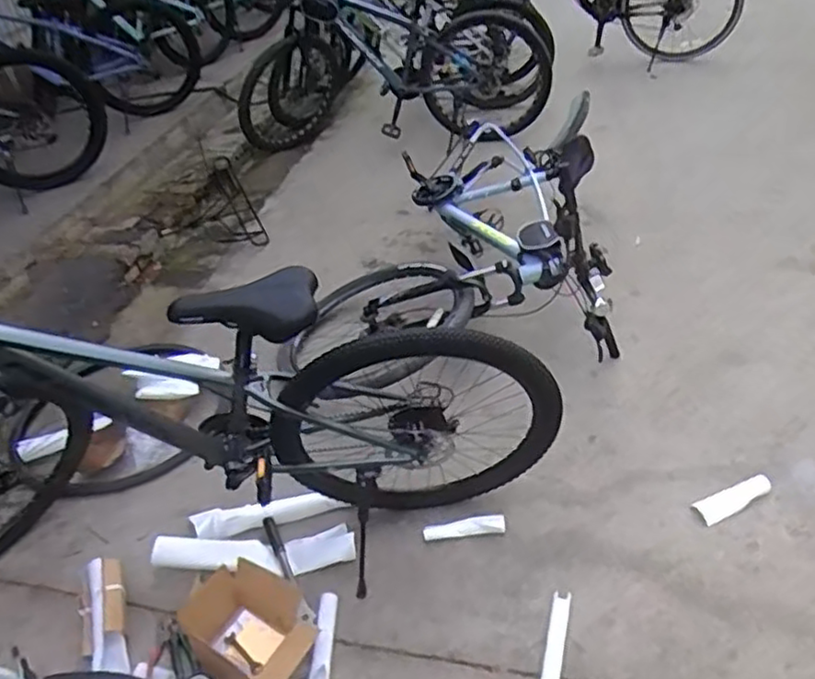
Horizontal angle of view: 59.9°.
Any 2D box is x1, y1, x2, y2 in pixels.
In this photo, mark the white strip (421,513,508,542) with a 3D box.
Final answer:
[{"bbox_3d":[0.145,0.477,1.806,0.209,0.017,0.056,-7,37,0],"label":"white strip"}]

